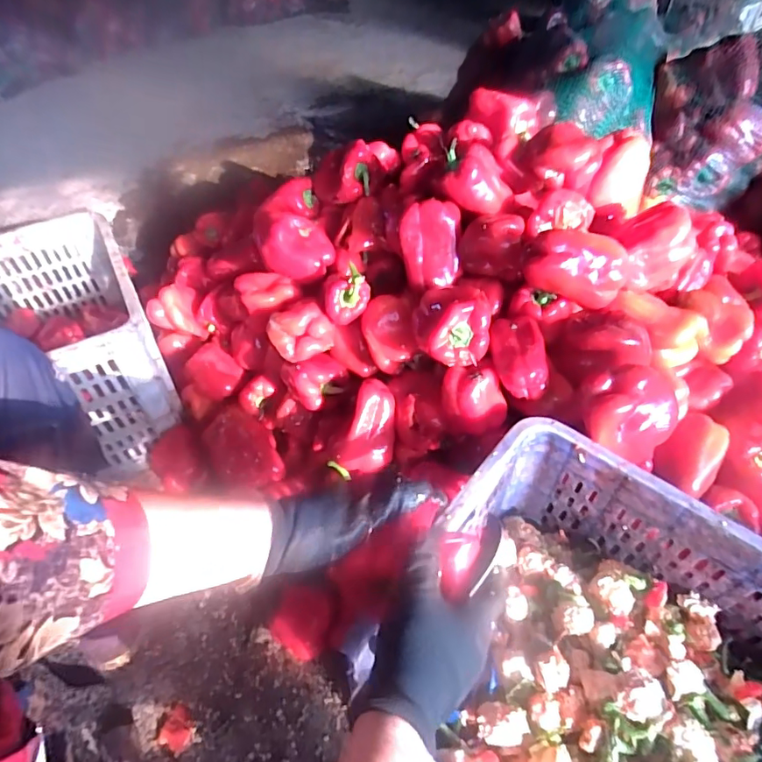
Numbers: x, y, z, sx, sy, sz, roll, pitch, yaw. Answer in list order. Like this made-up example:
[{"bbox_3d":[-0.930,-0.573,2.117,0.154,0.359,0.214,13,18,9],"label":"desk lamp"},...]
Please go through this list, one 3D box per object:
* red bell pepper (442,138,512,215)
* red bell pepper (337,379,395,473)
[{"bbox_3d":[0.126,-0.268,0.692,0.071,0.115,0.059,-28,25,23],"label":"red bell pepper"},{"bbox_3d":[-0.017,0.056,0.691,0.064,0.110,0.066,20,2,-20],"label":"red bell pepper"}]

